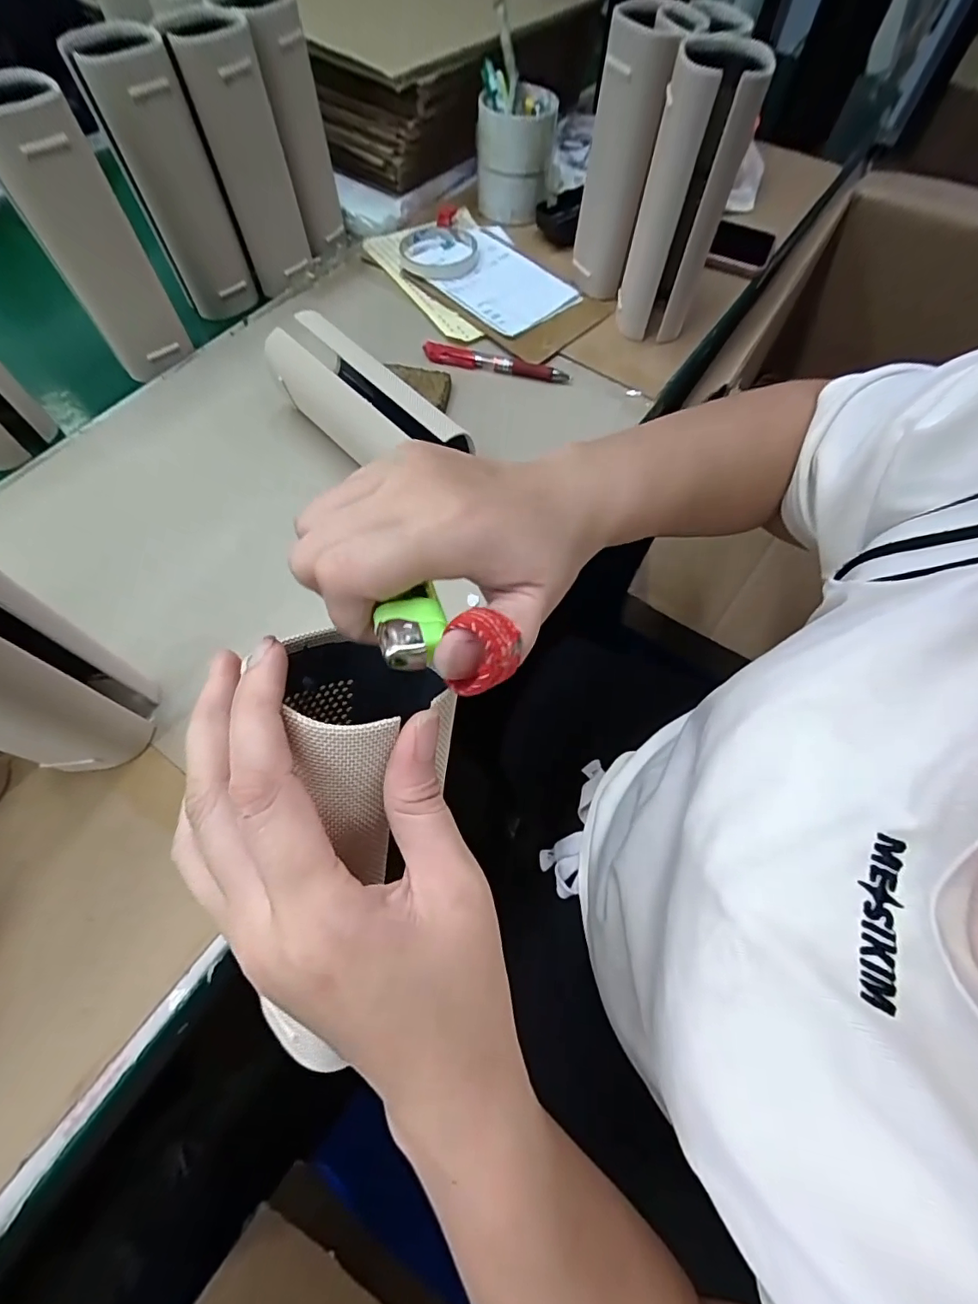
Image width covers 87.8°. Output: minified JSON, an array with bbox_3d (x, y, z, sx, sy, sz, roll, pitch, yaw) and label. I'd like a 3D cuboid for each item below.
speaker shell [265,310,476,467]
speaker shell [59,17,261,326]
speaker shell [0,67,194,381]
[{"bbox_3d":[-0.092,-0.184,0.396,0.184,0.063,0.058,41,71,17],"label":"speaker shell"},{"bbox_3d":[-0.269,-0.396,0.440,0.067,0.180,0.036,3,65,1],"label":"speaker shell"},{"bbox_3d":[-0.308,-0.316,0.395,0.065,0.181,0.043,-30,68,-14],"label":"speaker shell"}]

